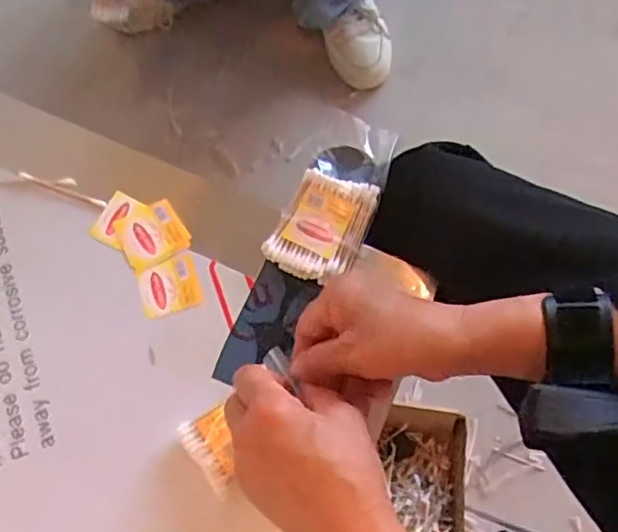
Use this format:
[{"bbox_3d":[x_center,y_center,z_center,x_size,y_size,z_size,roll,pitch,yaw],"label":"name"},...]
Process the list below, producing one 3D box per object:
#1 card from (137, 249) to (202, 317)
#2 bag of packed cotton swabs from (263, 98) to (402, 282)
[{"bbox_3d":[-0.104,0.015,0.464,0.044,0.004,0.042,-15,80,0],"label":"card"},{"bbox_3d":[0.012,-0.054,0.472,0.076,0.028,0.129,16,74,7],"label":"bag of packed cotton swabs"}]

